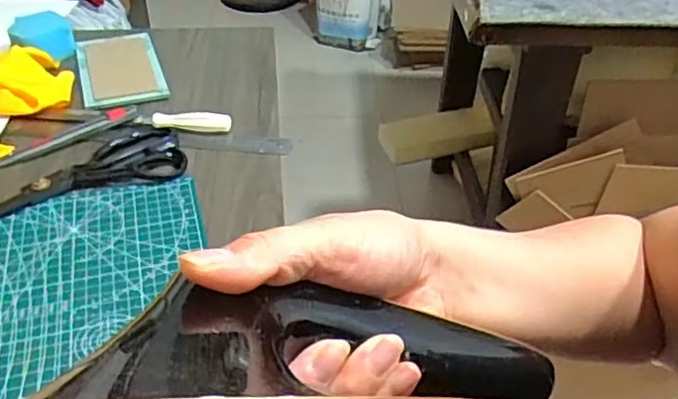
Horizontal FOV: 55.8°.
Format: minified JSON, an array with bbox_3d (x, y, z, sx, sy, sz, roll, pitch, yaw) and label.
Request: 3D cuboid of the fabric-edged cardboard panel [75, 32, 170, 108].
[{"bbox_3d":[-0.255,-0.155,0.743,0.087,0.010,0.168,-13,42,-18],"label":"fabric-edged cardboard panel"}]

